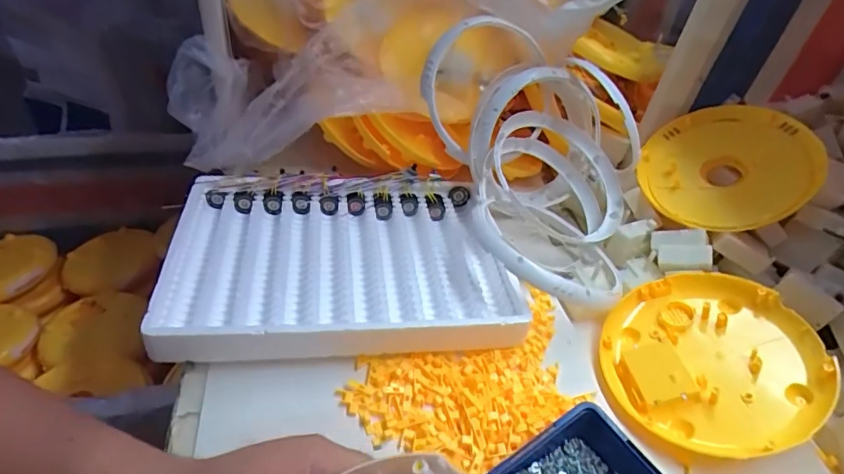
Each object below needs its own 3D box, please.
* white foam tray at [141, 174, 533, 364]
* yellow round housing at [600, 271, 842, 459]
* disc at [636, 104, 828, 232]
[{"bbox_3d":[-0.085,0.011,0.536,0.336,0.042,0.267,-3,42,-12],"label":"white foam tray"},{"bbox_3d":[0.266,0.118,0.468,0.185,0.042,0.185,-11,44,11],"label":"yellow round housing"},{"bbox_3d":[0.368,-0.083,0.606,0.188,0.033,0.185,-4,54,25],"label":"disc"}]

